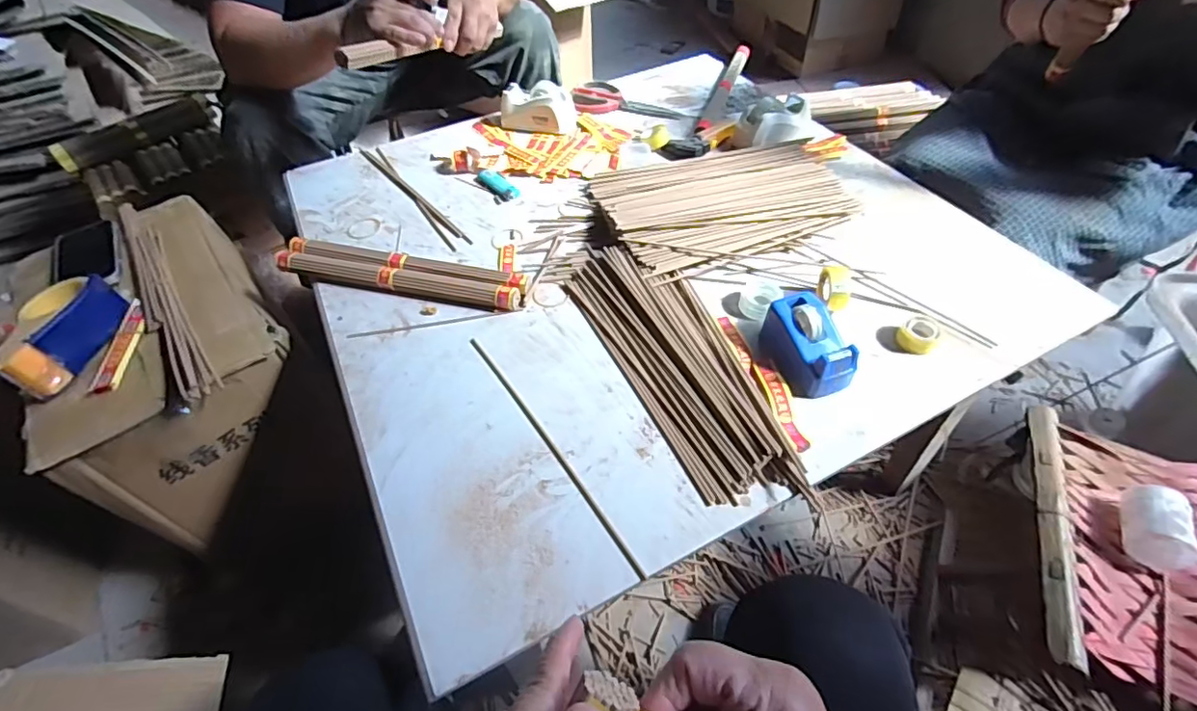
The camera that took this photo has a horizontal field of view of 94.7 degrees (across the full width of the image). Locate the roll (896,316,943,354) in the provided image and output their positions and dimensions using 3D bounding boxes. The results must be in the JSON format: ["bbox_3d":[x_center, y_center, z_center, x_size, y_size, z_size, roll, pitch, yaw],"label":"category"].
[{"bbox_3d":[0.341,-0.022,0.585,0.041,0.020,0.039,-1,51,2],"label":"roll"}]

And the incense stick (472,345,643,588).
[{"bbox_3d":[-0.050,0.080,0.530,0.009,0.007,0.312,-29,53,-19],"label":"incense stick"}]

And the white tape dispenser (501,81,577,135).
[{"bbox_3d":[-0.099,-0.404,0.895,0.124,0.061,0.057,8,52,10],"label":"white tape dispenser"}]

